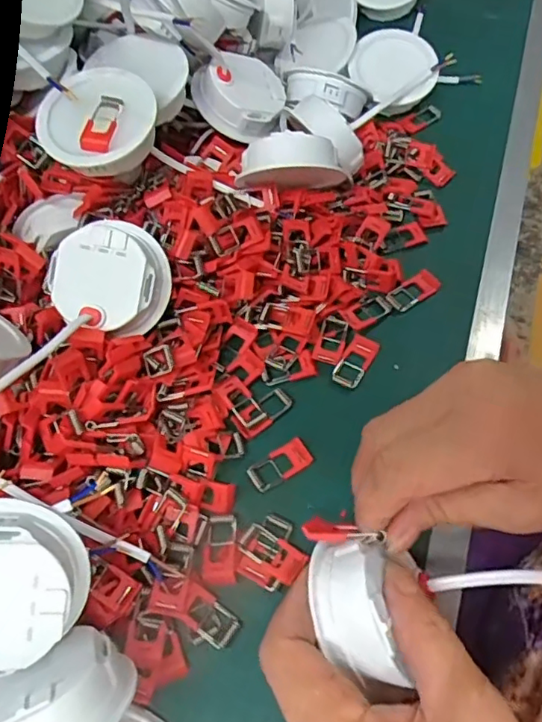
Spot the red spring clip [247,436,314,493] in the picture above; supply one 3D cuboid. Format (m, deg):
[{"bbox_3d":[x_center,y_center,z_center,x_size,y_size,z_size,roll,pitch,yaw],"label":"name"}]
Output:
[{"bbox_3d":[0.005,0.060,0.331,0.037,0.004,0.018,-30,62,-13],"label":"red spring clip"}]

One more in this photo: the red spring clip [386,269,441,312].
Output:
[{"bbox_3d":[0.096,-0.047,0.386,0.038,0.006,0.018,-39,65,-17],"label":"red spring clip"}]

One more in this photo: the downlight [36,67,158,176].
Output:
[{"bbox_3d":[-0.102,-0.145,0.345,0.067,0.022,0.069,-2,73,0],"label":"downlight"}]

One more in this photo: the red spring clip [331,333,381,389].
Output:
[{"bbox_3d":[0.054,0.000,0.362,0.018,0.004,0.037,25,65,17],"label":"red spring clip"}]

